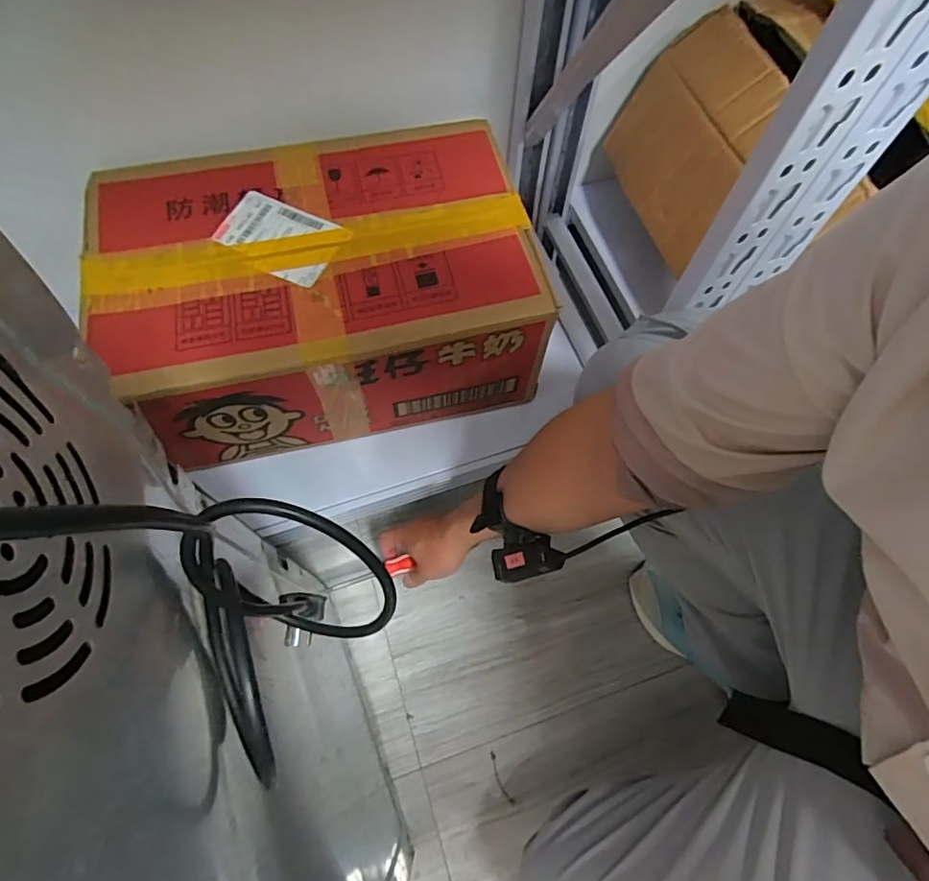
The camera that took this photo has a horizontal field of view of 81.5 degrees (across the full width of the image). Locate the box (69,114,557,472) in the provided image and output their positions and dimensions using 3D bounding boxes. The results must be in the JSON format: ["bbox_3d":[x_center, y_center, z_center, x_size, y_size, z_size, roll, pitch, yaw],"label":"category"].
[{"bbox_3d":[-0.155,-0.168,0.618,0.425,0.171,0.281,-13,68,-6],"label":"box"}]

